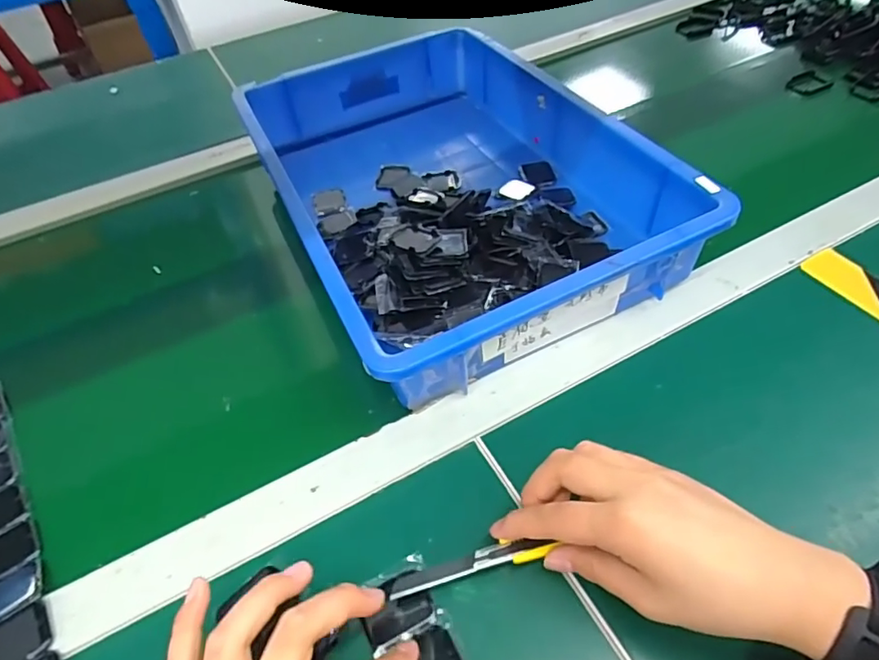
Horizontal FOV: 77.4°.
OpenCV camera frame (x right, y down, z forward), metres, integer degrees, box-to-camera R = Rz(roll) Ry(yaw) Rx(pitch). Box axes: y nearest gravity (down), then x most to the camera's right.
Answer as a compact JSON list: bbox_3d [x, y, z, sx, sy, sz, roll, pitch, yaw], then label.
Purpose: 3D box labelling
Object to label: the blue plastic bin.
[{"bbox_3d":[-0.002,-0.151,0.513,0.281,0.077,0.433,-23,52,-13],"label":"blue plastic bin"}]

